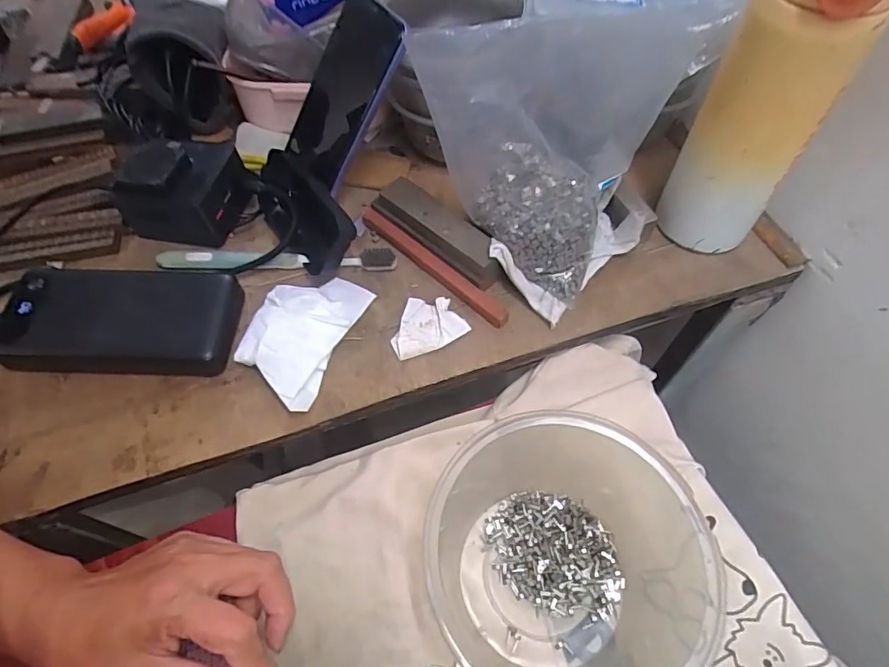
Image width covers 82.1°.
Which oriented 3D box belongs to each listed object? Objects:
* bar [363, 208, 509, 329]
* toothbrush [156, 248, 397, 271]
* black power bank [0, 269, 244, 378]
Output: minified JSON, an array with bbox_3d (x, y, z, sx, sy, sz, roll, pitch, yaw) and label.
[{"bbox_3d":[-0.012,-0.056,0.385,0.149,0.009,0.013,40,70,21],"label":"bar"},{"bbox_3d":[-0.128,-0.055,0.391,0.181,0.012,0.020,0,62,2],"label":"toothbrush"},{"bbox_3d":[-0.223,-0.011,0.354,0.151,0.023,0.072,1,62,3],"label":"black power bank"}]

